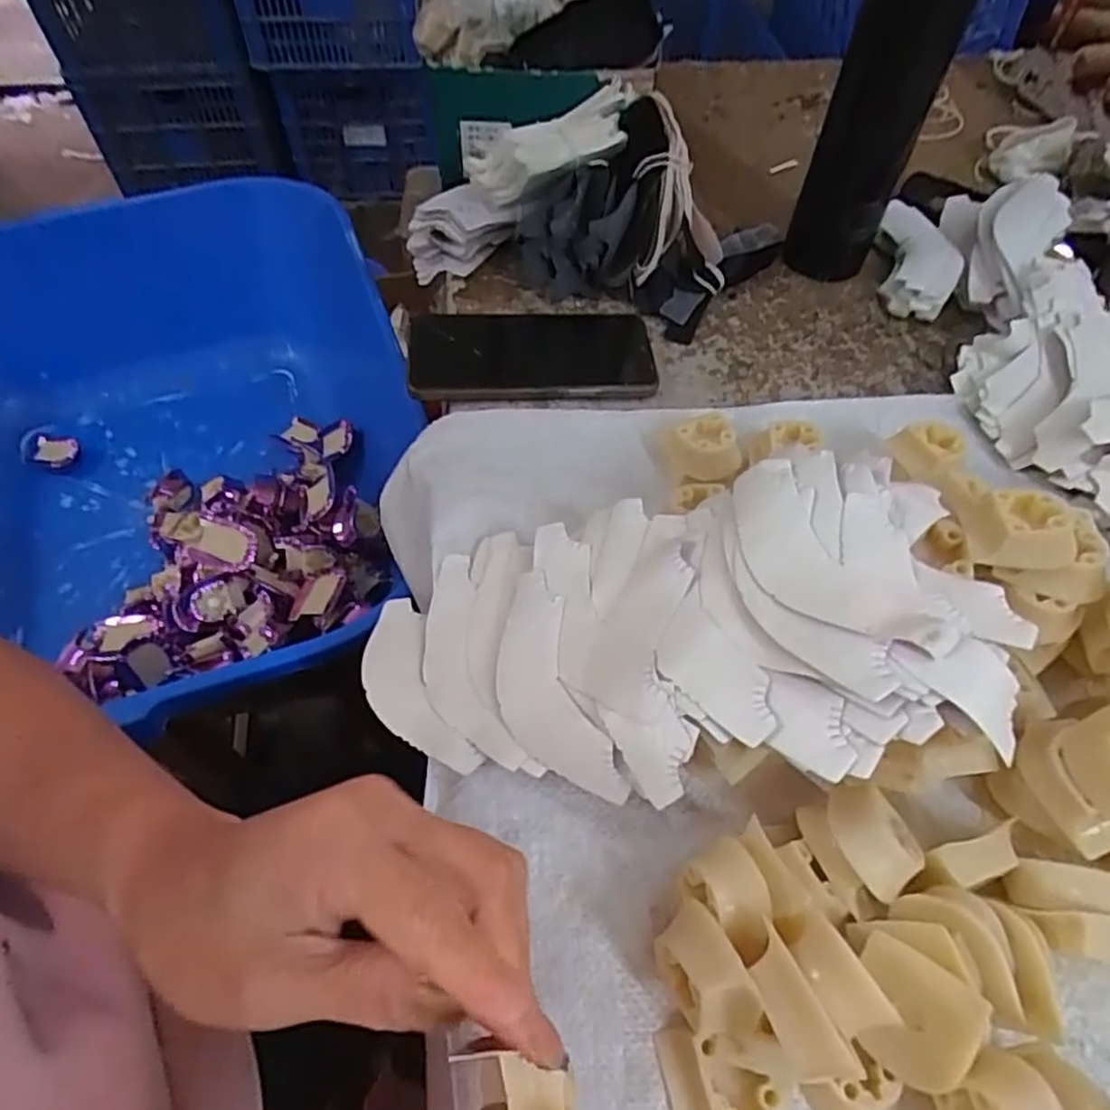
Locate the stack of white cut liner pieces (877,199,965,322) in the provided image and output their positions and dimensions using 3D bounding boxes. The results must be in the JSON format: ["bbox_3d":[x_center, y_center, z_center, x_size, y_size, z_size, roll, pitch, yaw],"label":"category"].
[{"bbox_3d":[0.279,-0.227,0.542,0.050,0.028,0.114,10,56,5],"label":"stack of white cut liner pieces"}]

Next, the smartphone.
[{"bbox_3d":[-0.016,-0.136,0.473,0.158,0.011,0.080,-6,56,-6],"label":"smartphone"}]

